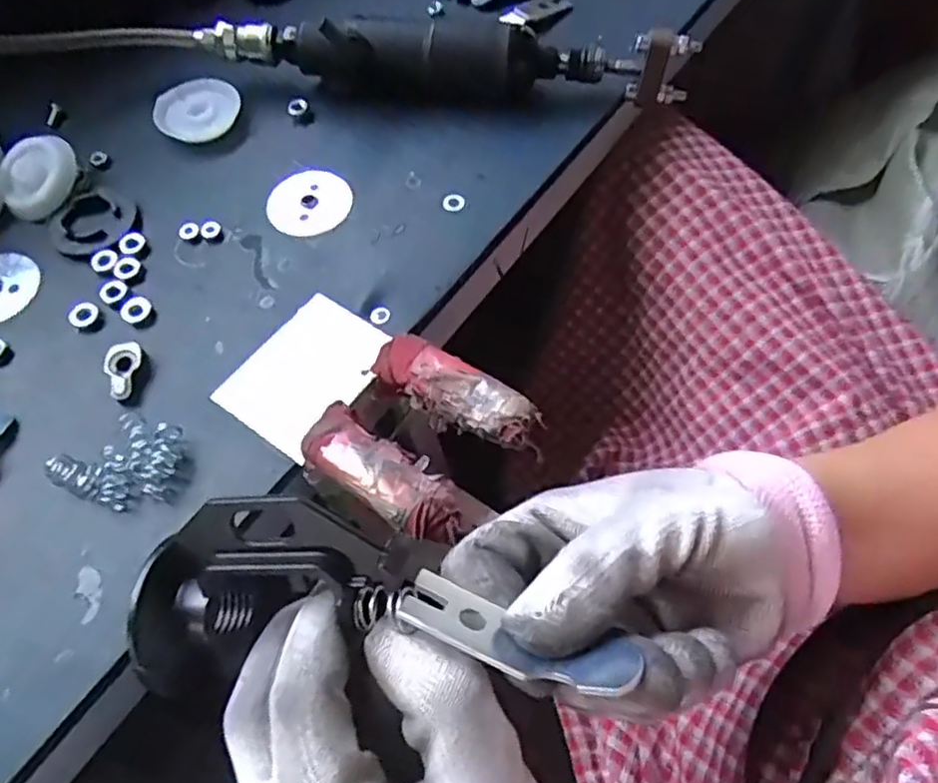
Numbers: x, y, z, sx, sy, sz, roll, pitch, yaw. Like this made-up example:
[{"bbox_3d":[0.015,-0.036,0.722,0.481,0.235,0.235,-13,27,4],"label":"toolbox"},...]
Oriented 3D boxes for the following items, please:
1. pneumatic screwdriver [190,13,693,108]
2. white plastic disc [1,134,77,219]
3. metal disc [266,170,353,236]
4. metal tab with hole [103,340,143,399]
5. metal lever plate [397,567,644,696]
[{"bbox_3d":[-0.016,-0.197,0.403,0.278,0.047,0.033,4,61,3],"label":"pneumatic screwdriver"},{"bbox_3d":[-0.239,-0.120,0.380,0.040,0.010,0.047,-8,84,-3],"label":"white plastic disc"},{"bbox_3d":[-0.088,-0.105,0.380,0.044,0.005,0.046,0,60,1],"label":"metal disc"},{"bbox_3d":[-0.164,-0.009,0.326,0.016,0.010,0.028,-14,61,-7],"label":"metal tab with hole"},{"bbox_3d":[0.013,0.065,0.180,0.062,0.005,0.019,17,38,11],"label":"metal lever plate"}]

